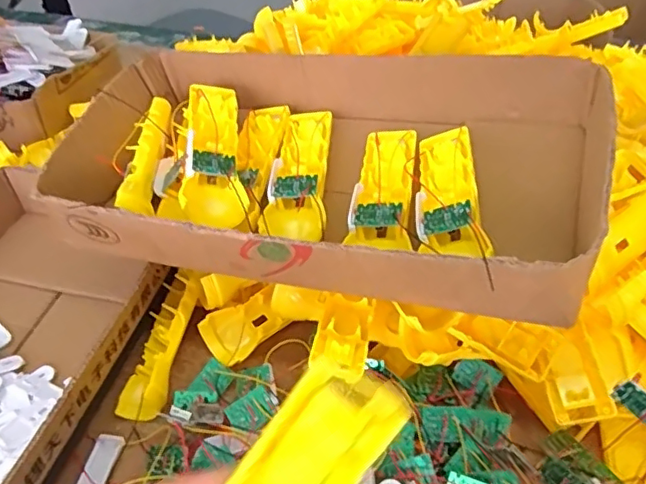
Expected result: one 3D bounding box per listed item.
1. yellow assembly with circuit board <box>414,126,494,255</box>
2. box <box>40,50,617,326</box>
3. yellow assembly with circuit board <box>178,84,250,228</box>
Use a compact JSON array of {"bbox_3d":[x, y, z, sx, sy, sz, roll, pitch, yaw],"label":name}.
[{"bbox_3d":[0.099,-0.037,0.446,0.046,0.032,0.139,-8,39,18],"label":"yellow assembly with circuit board"},{"bbox_3d":[-0.012,-0.071,0.464,0.420,0.103,0.227,14,42,13],"label":"box"},{"bbox_3d":[-0.095,-0.080,0.491,0.050,0.037,0.163,-3,54,-7],"label":"yellow assembly with circuit board"}]

